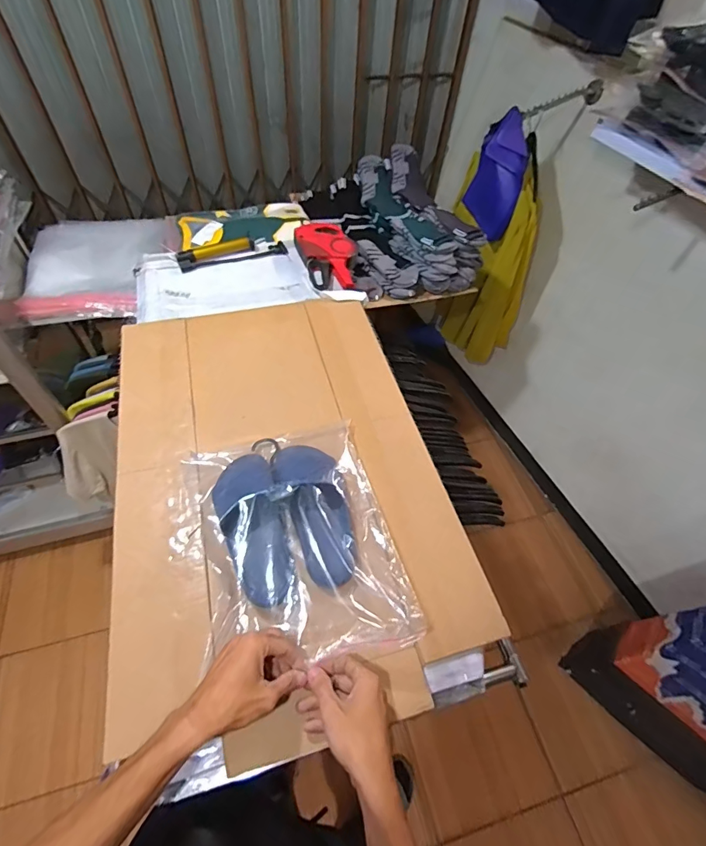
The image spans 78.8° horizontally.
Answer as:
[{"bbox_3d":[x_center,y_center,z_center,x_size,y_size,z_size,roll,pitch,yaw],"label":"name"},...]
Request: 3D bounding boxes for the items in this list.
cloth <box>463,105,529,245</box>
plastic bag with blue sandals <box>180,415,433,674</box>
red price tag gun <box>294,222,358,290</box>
[{"bbox_3d":[0.471,-0.814,1.394,0.123,0.327,0.253,6,54,0],"label":"cloth"},{"bbox_3d":[-0.082,0.151,0.613,0.261,0.068,0.348,-12,56,-12],"label":"plastic bag with blue sandals"},{"bbox_3d":[-0.062,-0.396,1.023,0.141,0.045,0.210,-2,55,-6],"label":"red price tag gun"}]

